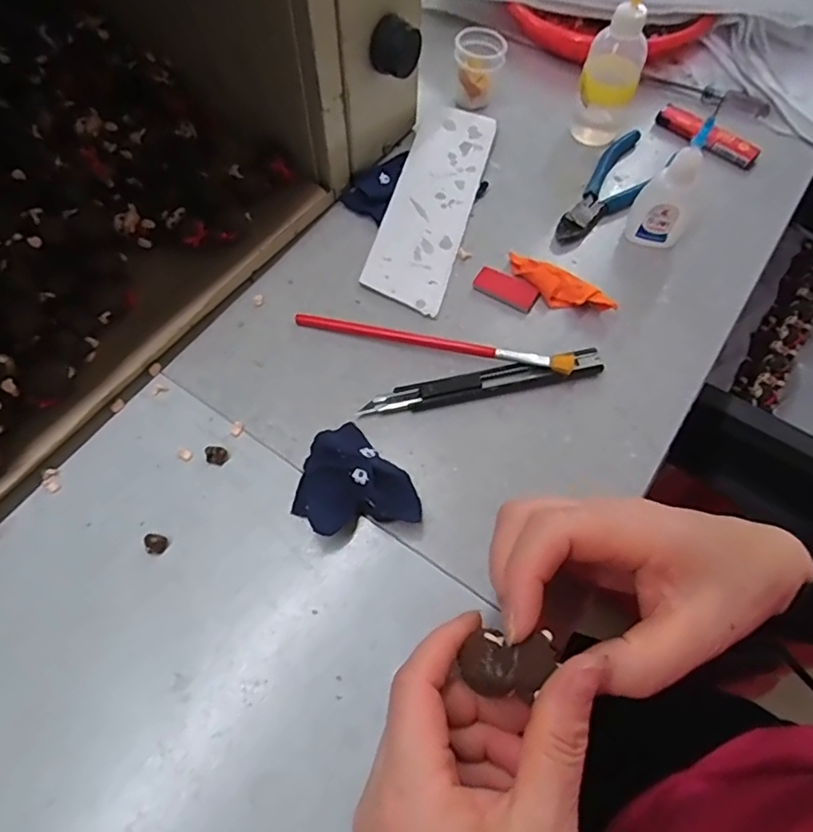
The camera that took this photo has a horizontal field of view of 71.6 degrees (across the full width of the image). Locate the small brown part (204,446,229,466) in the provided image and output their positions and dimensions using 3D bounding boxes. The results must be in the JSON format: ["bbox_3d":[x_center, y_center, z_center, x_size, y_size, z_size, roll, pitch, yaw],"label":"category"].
[{"bbox_3d":[-0.102,0.021,0.305,0.011,0.006,0.010,0,63,-2],"label":"small brown part"}]

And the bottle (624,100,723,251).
[{"bbox_3d":[0.166,-0.142,0.349,0.033,0.091,0.020,25,65,10],"label":"bottle"}]

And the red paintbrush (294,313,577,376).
[{"bbox_3d":[0.015,-0.044,0.336,0.167,0.017,0.014,11,63,3],"label":"red paintbrush"}]

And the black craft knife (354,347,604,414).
[{"bbox_3d":[0.045,-0.018,0.326,0.140,0.011,0.017,-11,64,-7],"label":"black craft knife"}]

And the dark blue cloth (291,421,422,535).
[{"bbox_3d":[-0.029,0.037,0.293,0.054,0.017,0.066,-40,71,-20],"label":"dark blue cloth"}]

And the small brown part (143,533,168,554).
[{"bbox_3d":[-0.126,0.064,0.282,0.010,0.005,0.009,13,63,4],"label":"small brown part"}]

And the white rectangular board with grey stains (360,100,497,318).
[{"bbox_3d":[0.018,-0.153,0.394,0.056,0.005,0.186,16,66,2],"label":"white rectangular board with grey stains"}]

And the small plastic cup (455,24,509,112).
[{"bbox_3d":[0.056,-0.272,0.437,0.038,0.039,0.034,11,63,3],"label":"small plastic cup"}]

